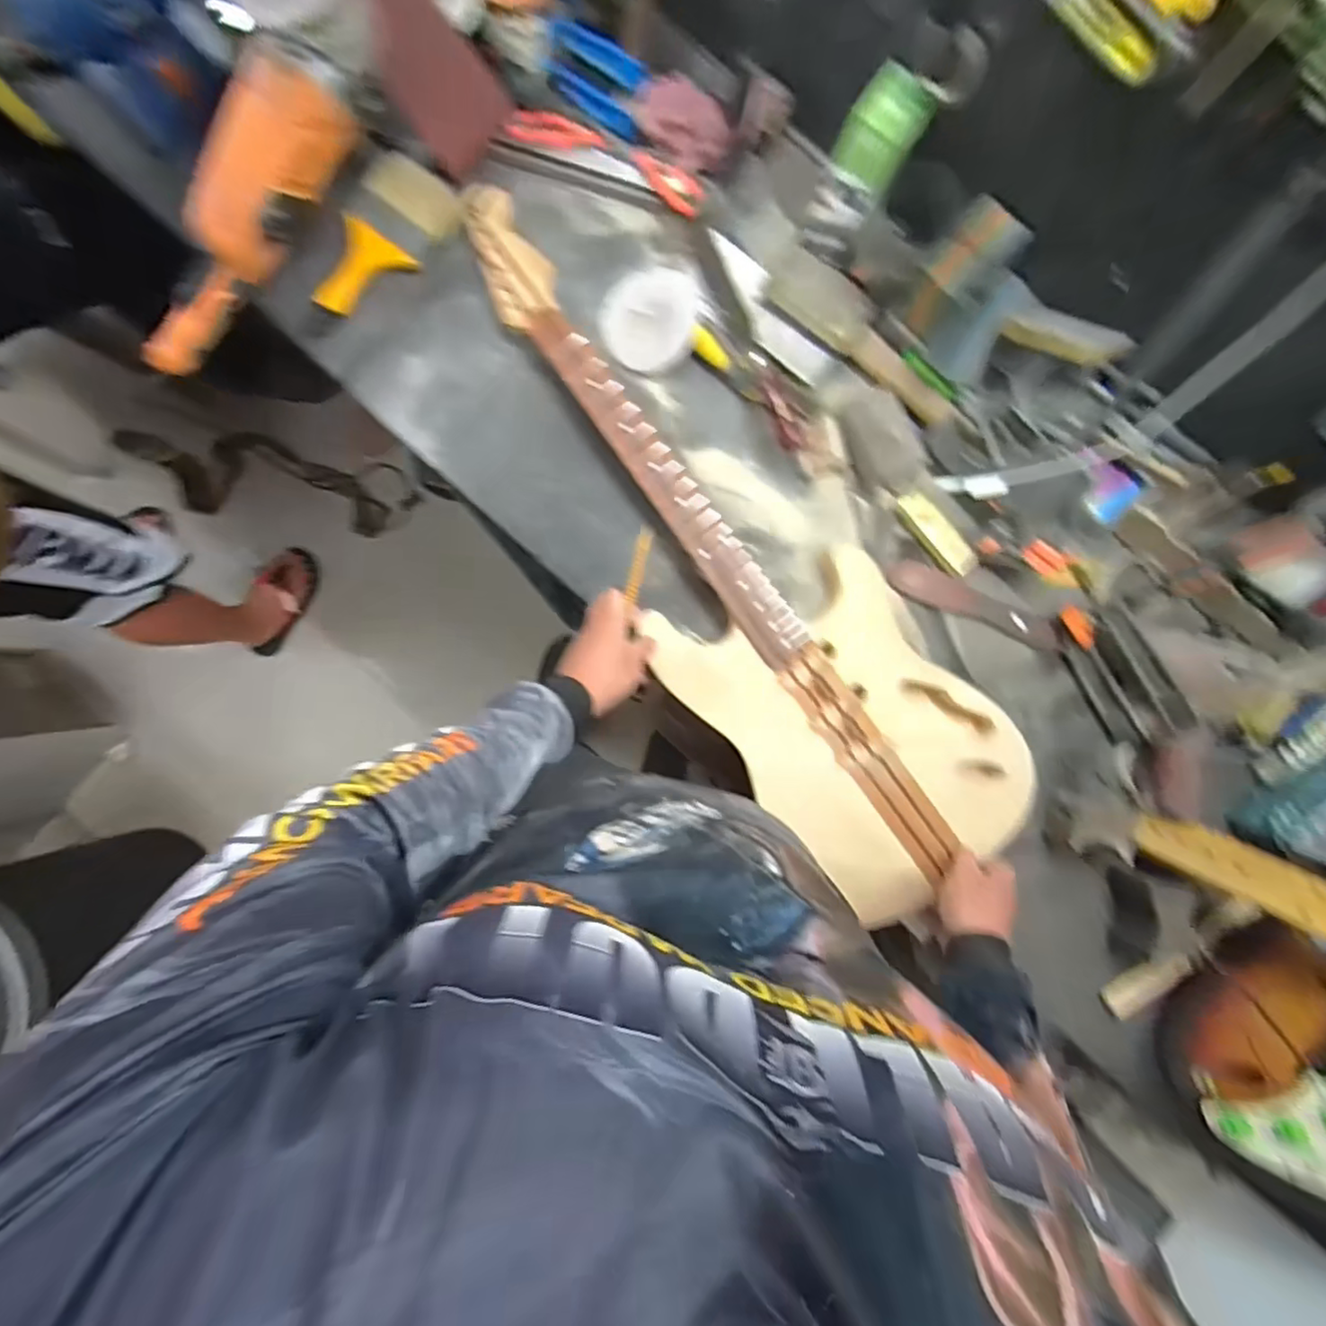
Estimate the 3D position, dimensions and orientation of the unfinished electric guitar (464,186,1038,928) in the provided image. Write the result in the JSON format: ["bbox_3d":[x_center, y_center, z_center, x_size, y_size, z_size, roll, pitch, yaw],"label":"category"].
[{"bbox_3d":[0.065,-0.124,0.695,0.279,0.078,0.891,-38,91,-3],"label":"unfinished electric guitar"}]

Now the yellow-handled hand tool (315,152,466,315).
[{"bbox_3d":[-0.328,-0.484,0.690,0.118,0.018,0.190,43,87,-2],"label":"yellow-handled hand tool"}]

